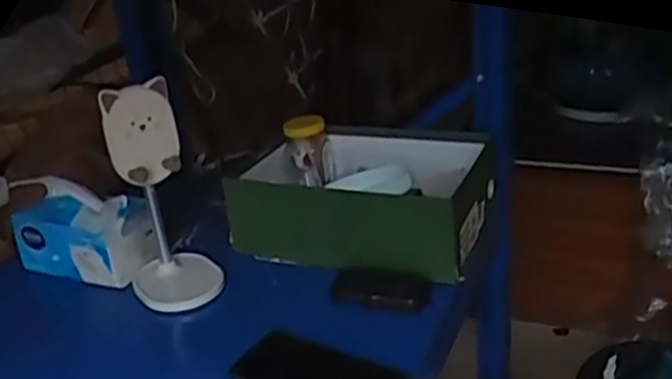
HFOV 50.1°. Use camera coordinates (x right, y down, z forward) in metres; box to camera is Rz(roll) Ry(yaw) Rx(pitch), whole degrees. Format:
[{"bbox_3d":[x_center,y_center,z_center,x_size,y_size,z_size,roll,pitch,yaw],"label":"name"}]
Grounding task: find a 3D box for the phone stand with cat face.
[{"bbox_3d":[-0.205,-0.001,0.837,0.102,0.244,0.106,-10,25,-11],"label":"phone stand with cat face"}]

